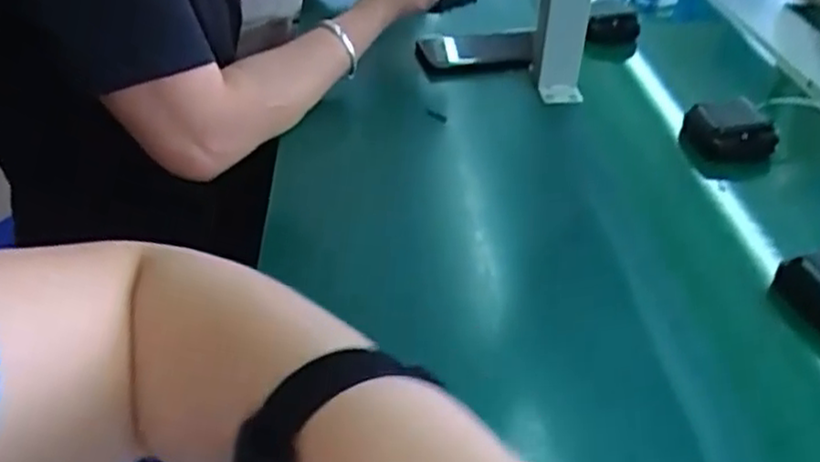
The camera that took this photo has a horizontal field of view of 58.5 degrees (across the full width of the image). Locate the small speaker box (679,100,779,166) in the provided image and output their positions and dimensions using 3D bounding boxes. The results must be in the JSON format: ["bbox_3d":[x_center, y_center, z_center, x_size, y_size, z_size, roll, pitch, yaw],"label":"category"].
[{"bbox_3d":[0.307,-0.095,0.718,0.076,0.056,0.062,1,36,0],"label":"small speaker box"}]

